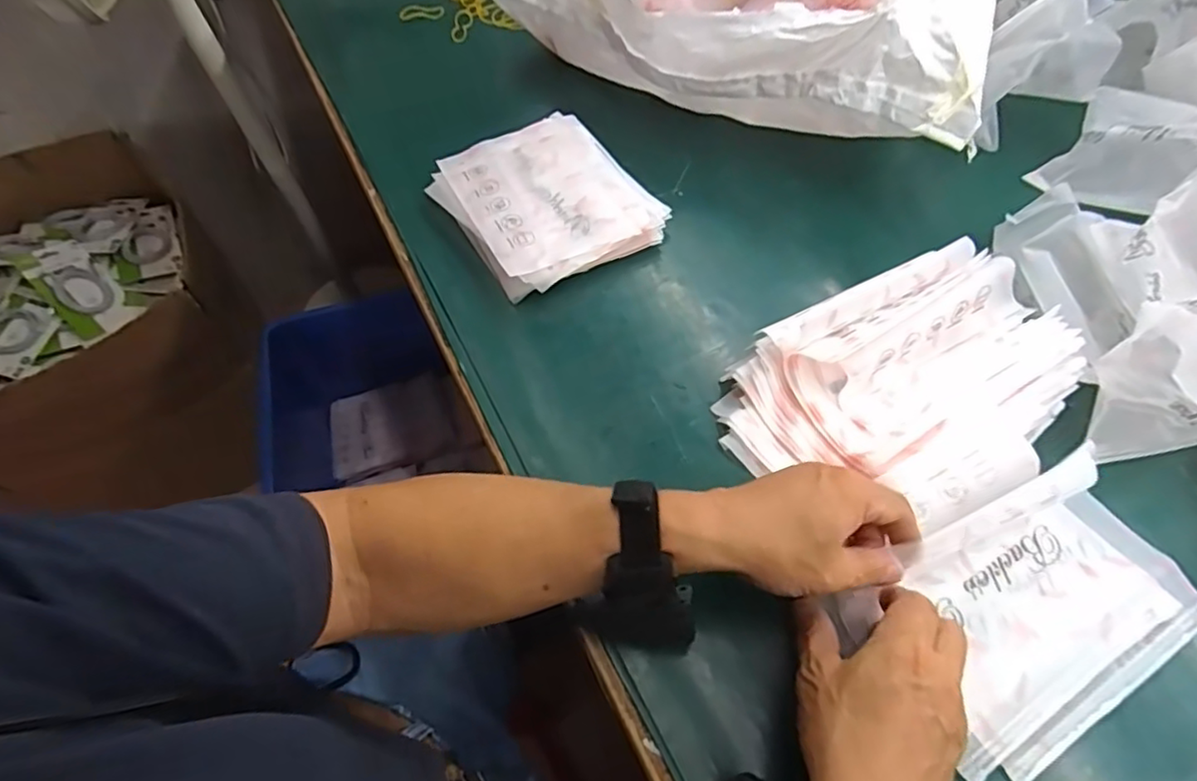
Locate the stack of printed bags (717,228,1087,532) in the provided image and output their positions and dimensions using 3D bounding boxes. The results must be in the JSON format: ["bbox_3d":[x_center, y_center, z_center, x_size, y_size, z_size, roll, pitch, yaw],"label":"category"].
[{"bbox_3d":[0.233,0.001,0.460,0.258,0.069,0.178,-20,59,-11],"label":"stack of printed bags"}]

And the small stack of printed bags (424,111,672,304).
[{"bbox_3d":[-0.050,-0.184,0.602,0.169,0.021,0.195,-30,63,-16],"label":"small stack of printed bags"}]

